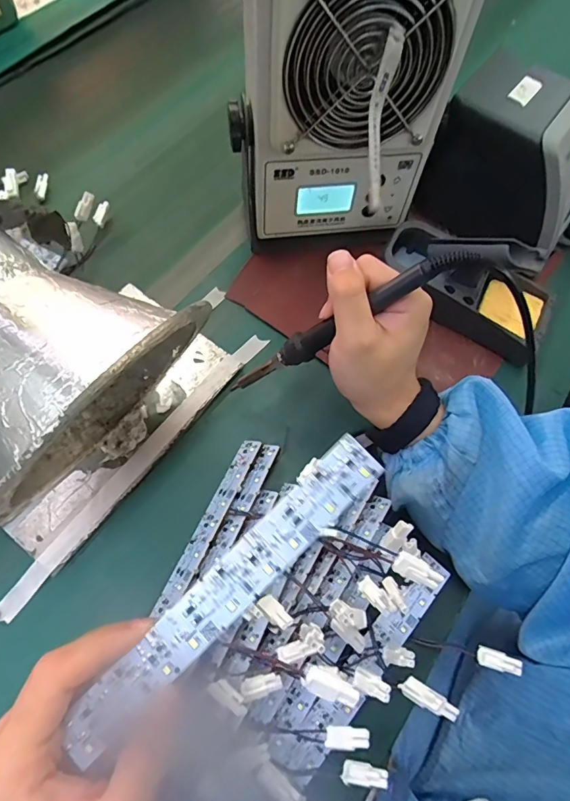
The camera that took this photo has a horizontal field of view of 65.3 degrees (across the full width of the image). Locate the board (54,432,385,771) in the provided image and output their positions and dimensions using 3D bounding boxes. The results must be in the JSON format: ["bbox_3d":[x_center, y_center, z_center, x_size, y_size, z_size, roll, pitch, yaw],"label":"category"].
[{"bbox_3d":[-0.028,0.090,0.210,0.187,0.004,0.025,-44,74,-4],"label":"board"}]

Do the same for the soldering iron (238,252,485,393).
[{"bbox_3d":[0.032,-0.049,0.306,0.016,0.198,0.016,17,55,-44],"label":"soldering iron"}]

